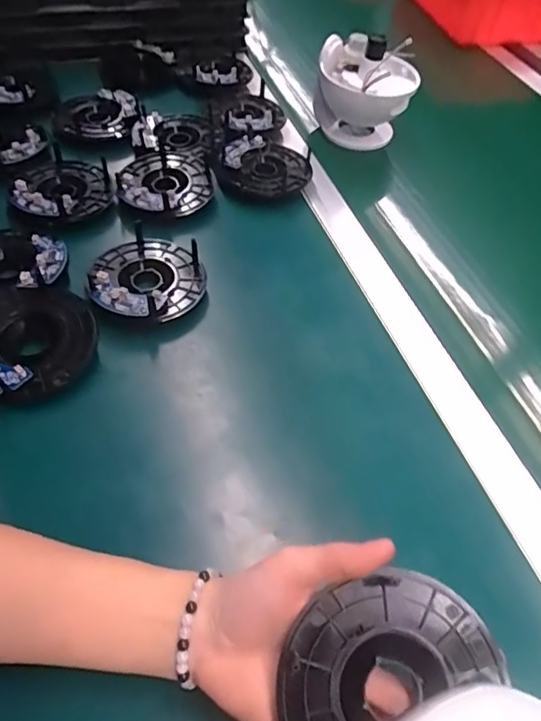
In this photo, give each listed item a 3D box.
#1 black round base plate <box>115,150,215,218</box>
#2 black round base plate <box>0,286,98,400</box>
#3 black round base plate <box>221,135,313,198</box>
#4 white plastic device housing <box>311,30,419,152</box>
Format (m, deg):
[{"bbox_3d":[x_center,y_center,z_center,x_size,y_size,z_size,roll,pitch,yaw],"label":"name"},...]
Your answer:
[{"bbox_3d":[-0.111,-0.193,0.577,0.096,0.015,0.110,1,52,-4],"label":"black round base plate"},{"bbox_3d":[-0.193,-0.016,0.435,0.099,0.030,0.104,3,52,-3],"label":"black round base plate"},{"bbox_3d":[-0.004,-0.219,0.610,0.097,0.019,0.091,3,52,-3],"label":"black round base plate"},{"bbox_3d":[0.112,-0.318,0.668,0.115,0.127,0.089,15,53,6],"label":"white plastic device housing"}]

